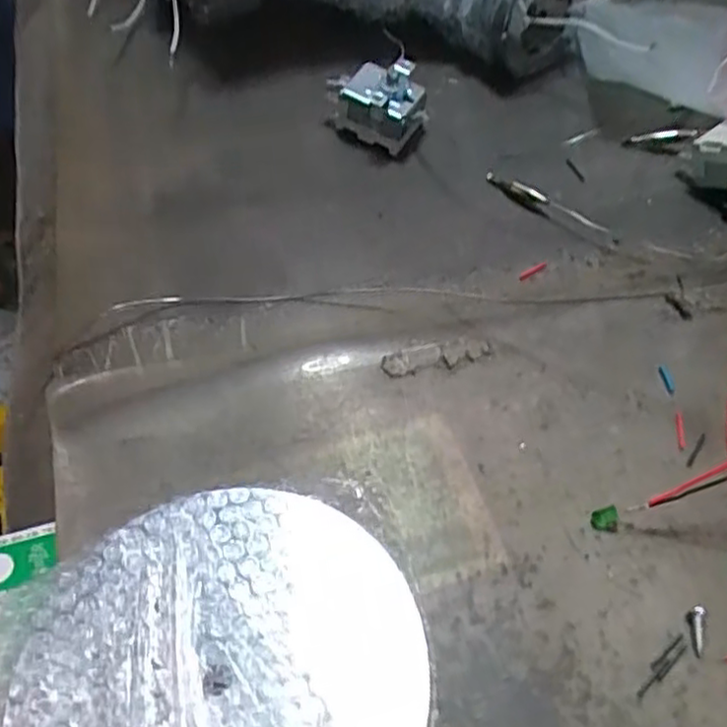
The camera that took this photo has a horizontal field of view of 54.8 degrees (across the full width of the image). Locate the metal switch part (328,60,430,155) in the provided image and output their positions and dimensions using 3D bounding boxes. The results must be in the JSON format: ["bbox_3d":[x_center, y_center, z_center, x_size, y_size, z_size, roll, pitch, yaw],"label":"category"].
[{"bbox_3d":[0.005,-0.129,0.343,0.047,0.033,0.029,28,62,17],"label":"metal switch part"}]

